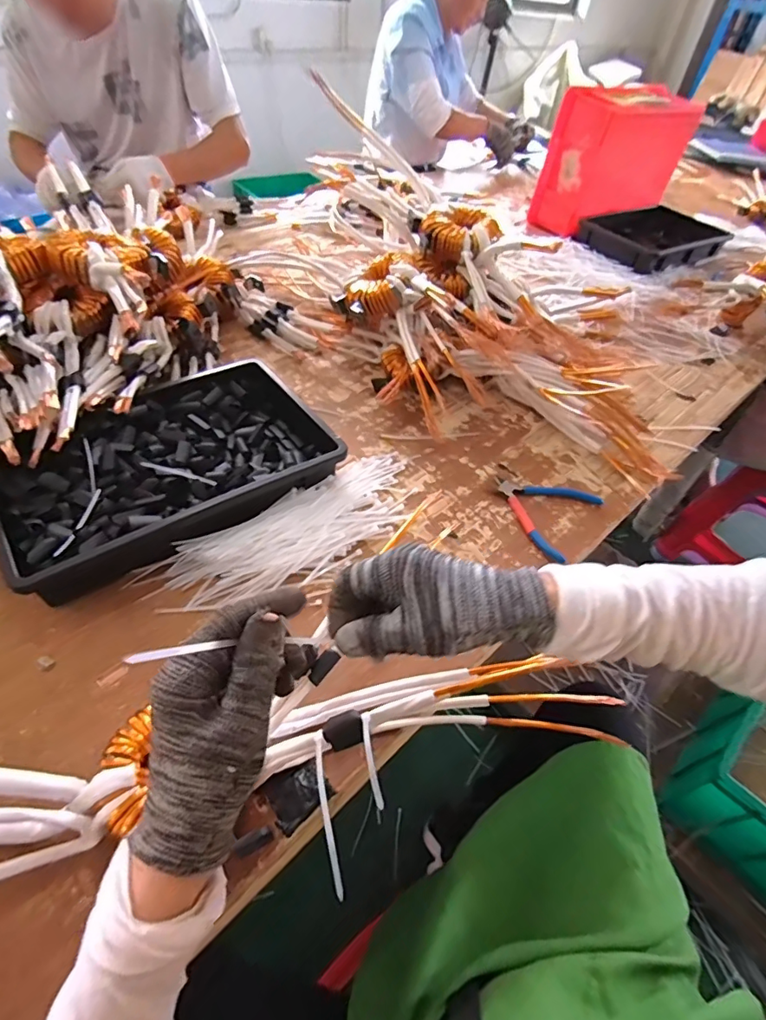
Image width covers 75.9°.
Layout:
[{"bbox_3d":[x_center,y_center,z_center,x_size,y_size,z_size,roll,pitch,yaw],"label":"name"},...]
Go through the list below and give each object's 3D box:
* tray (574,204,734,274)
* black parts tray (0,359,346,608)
[{"bbox_3d":[0.742,-0.749,1.333,0.456,0.048,0.245,-26,56,-26],"label":"tray"},{"bbox_3d":[-0.261,-0.062,0.600,0.373,0.050,0.256,-29,58,-28],"label":"black parts tray"}]

